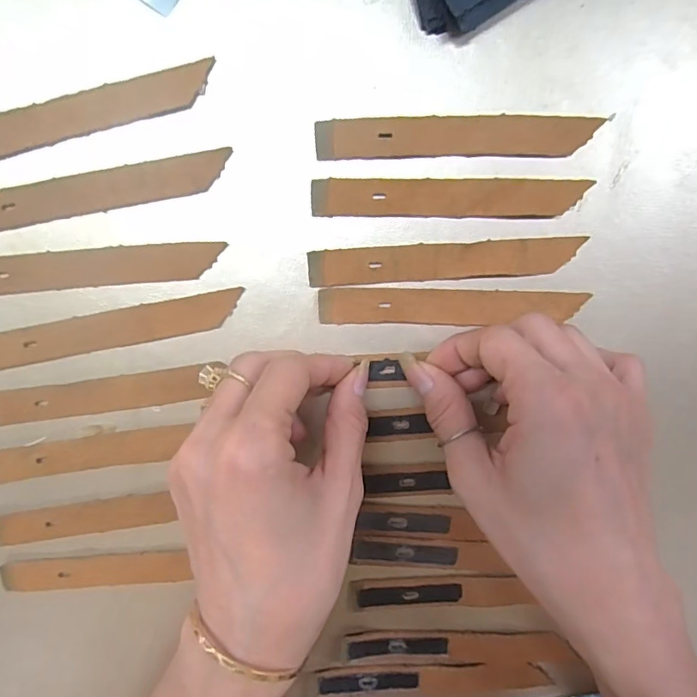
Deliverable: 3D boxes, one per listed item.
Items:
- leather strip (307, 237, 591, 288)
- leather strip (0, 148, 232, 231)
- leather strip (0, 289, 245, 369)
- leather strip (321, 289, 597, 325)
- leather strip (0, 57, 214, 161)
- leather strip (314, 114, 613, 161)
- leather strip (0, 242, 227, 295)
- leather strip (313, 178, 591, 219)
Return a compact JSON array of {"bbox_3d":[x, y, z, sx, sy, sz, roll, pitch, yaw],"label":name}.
[{"bbox_3d":[0.045,-0.040,0.230,0.125,0.004,0.016,-4,99,-3],"label":"leather strip"},{"bbox_3d":[-0.115,-0.068,0.218,0.125,0.004,0.017,-12,100,-1],"label":"leather strip"},{"bbox_3d":[-0.111,-0.008,0.228,0.124,0.004,0.016,-11,100,-1],"label":"leather strip"},{"bbox_3d":[0.050,-0.019,0.234,0.125,0.004,0.017,0,99,-3],"label":"leather strip"},{"bbox_3d":[-0.119,-0.098,0.211,0.124,0.004,0.017,-16,100,0],"label":"leather strip"},{"bbox_3d":[0.050,-0.095,0.222,0.127,0.004,0.017,-2,99,-3],"label":"leather strip"},{"bbox_3d":[-0.120,-0.036,0.224,0.123,0.006,0.017,-5,100,-2],"label":"leather strip"},{"bbox_3d":[0.047,-0.068,0.225,0.124,0.004,0.016,-1,99,-3],"label":"leather strip"}]

